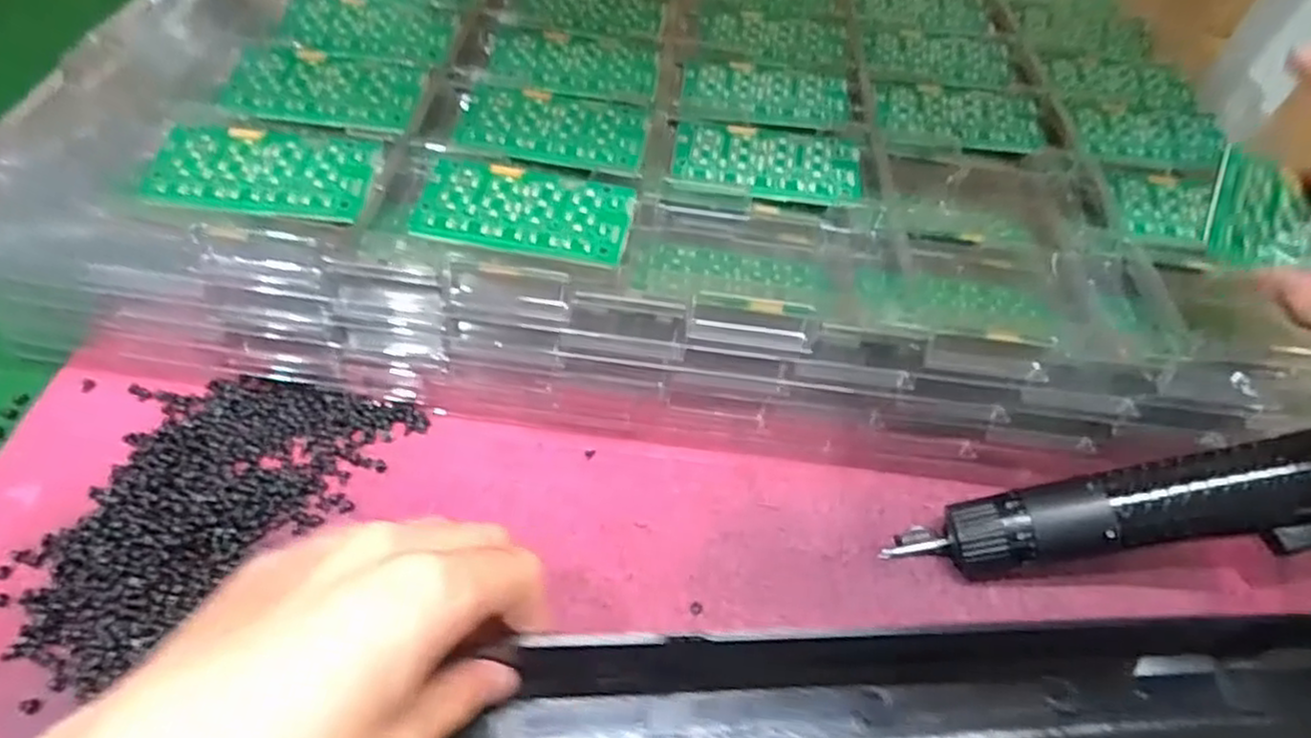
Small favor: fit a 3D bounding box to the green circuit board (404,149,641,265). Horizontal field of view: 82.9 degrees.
[{"bbox_3d":[-0.059,-0.073,0.333,0.095,0.004,0.050,16,50,4],"label":"green circuit board"}]

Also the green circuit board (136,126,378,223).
[{"bbox_3d":[-0.174,-0.089,0.329,0.093,0.006,0.049,8,50,-3],"label":"green circuit board"}]

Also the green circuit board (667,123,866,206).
[{"bbox_3d":[0.057,-0.106,0.380,0.094,0.005,0.045,9,50,-2],"label":"green circuit board"}]

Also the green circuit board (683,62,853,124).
[{"bbox_3d":[0.063,-0.157,0.427,0.094,0.009,0.042,8,50,-3],"label":"green circuit board"}]

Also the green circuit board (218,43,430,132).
[{"bbox_3d":[-0.168,-0.140,0.373,0.094,0.005,0.055,8,61,0],"label":"green circuit board"}]

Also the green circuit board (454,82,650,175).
[{"bbox_3d":[-0.051,-0.123,0.379,0.091,0.009,0.051,11,50,-1],"label":"green circuit board"}]

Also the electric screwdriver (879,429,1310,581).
[{"bbox_3d":[0.216,0.059,0.310,0.212,0.030,0.038,-14,48,14],"label":"electric screwdriver"}]

